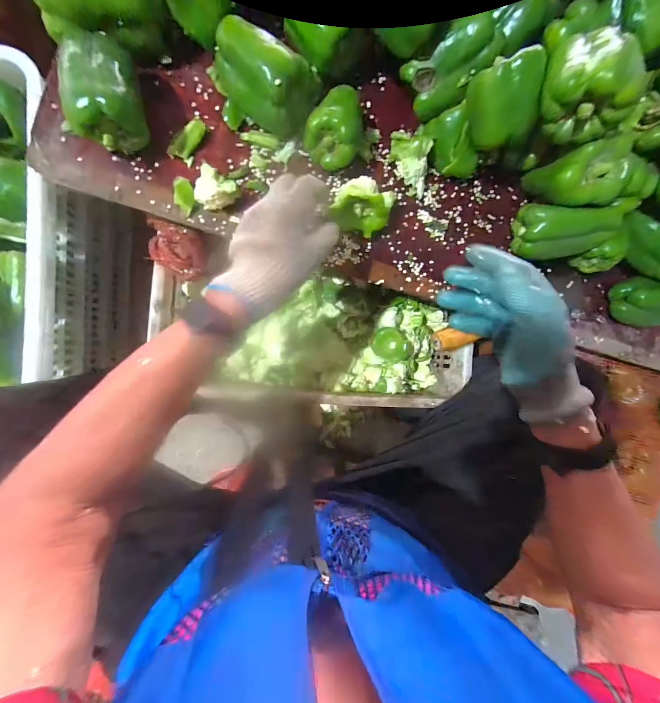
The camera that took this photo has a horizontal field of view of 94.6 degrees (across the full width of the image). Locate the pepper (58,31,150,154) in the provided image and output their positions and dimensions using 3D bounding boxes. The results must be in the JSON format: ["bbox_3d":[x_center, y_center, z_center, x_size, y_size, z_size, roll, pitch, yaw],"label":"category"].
[{"bbox_3d":[-0.244,-0.273,0.327,0.074,0.068,0.109,-13,92,-10],"label":"pepper"}]

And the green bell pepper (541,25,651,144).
[{"bbox_3d":[0.256,-0.271,0.301,0.061,0.058,0.094,-11,92,-10],"label":"green bell pepper"}]

